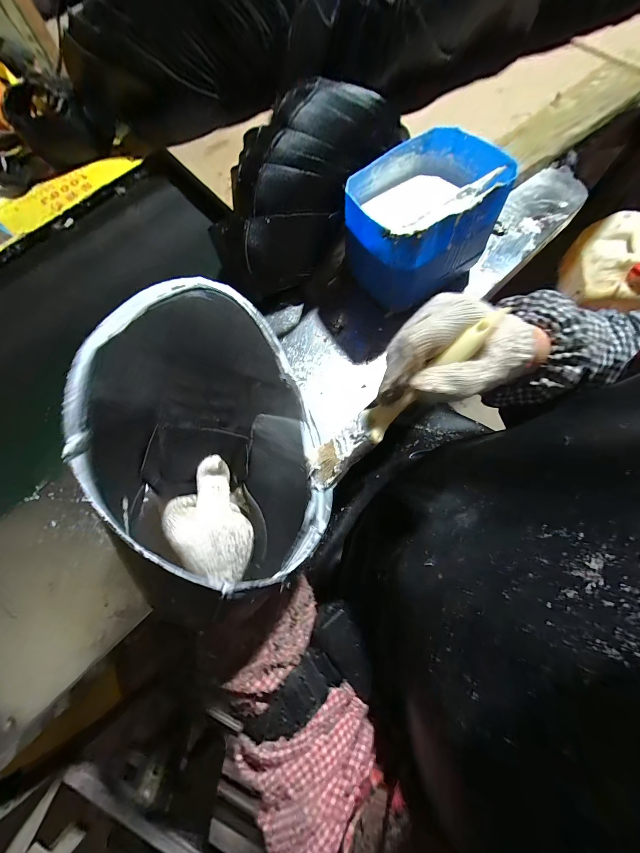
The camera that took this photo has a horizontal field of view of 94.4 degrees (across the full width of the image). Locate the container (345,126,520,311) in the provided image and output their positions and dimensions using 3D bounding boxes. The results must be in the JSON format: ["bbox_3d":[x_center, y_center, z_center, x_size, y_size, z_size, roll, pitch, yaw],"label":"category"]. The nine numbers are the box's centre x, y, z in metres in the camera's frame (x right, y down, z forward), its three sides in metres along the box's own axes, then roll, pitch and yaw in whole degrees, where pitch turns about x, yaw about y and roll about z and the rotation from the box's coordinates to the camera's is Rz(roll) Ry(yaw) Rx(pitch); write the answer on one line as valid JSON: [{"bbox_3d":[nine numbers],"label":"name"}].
[{"bbox_3d":[0.133,-0.276,0.414,0.190,0.131,0.152,-30,72,-7],"label":"container"}]

